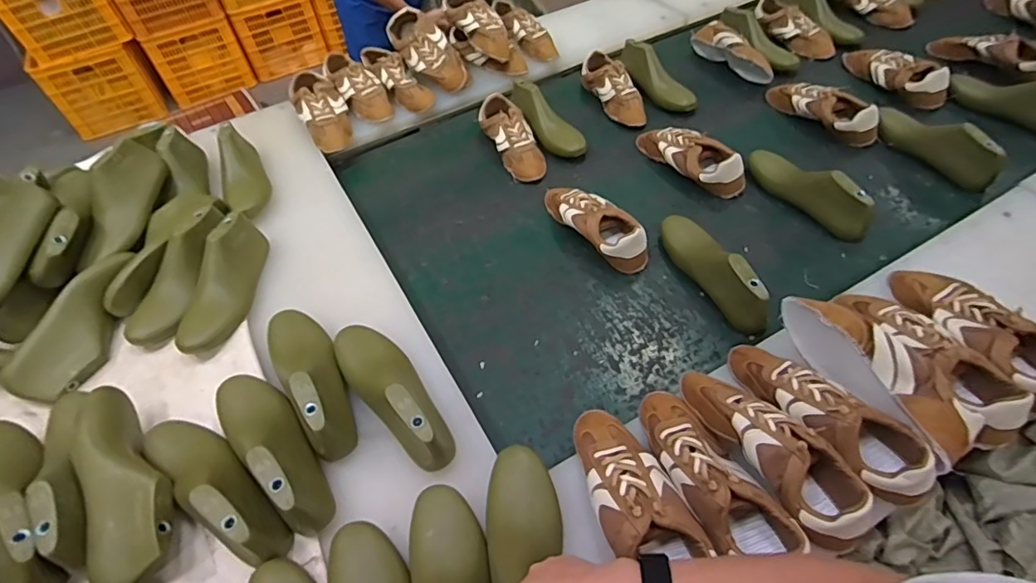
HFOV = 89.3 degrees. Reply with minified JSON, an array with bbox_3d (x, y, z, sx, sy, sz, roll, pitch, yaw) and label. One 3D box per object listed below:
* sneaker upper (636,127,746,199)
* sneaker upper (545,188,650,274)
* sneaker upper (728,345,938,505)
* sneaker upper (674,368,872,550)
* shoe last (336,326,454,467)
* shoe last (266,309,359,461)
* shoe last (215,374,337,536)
[{"bbox_3d":[0.336,-0.274,1.051,0.075,0.070,0.251,-31,55,-18],"label":"sneaker upper"},{"bbox_3d":[0.131,-0.129,0.947,0.090,0.069,0.251,-32,55,-19],"label":"sneaker upper"},{"bbox_3d":[0.366,0.147,0.639,0.093,0.077,0.246,-39,57,-21],"label":"sneaker upper"},{"bbox_3d":[0.291,0.179,0.617,0.093,0.080,0.242,-33,55,-18],"label":"sneaker upper"},{"bbox_3d":[-0.172,0.122,0.697,0.083,0.087,0.264,-34,55,-18],"label":"shoe last"},{"bbox_3d":[-0.288,0.106,0.720,0.085,0.089,0.262,-32,55,-17],"label":"shoe last"},{"bbox_3d":[-0.313,0.183,0.657,0.251,0.091,0.080,36,64,30],"label":"shoe last"}]

